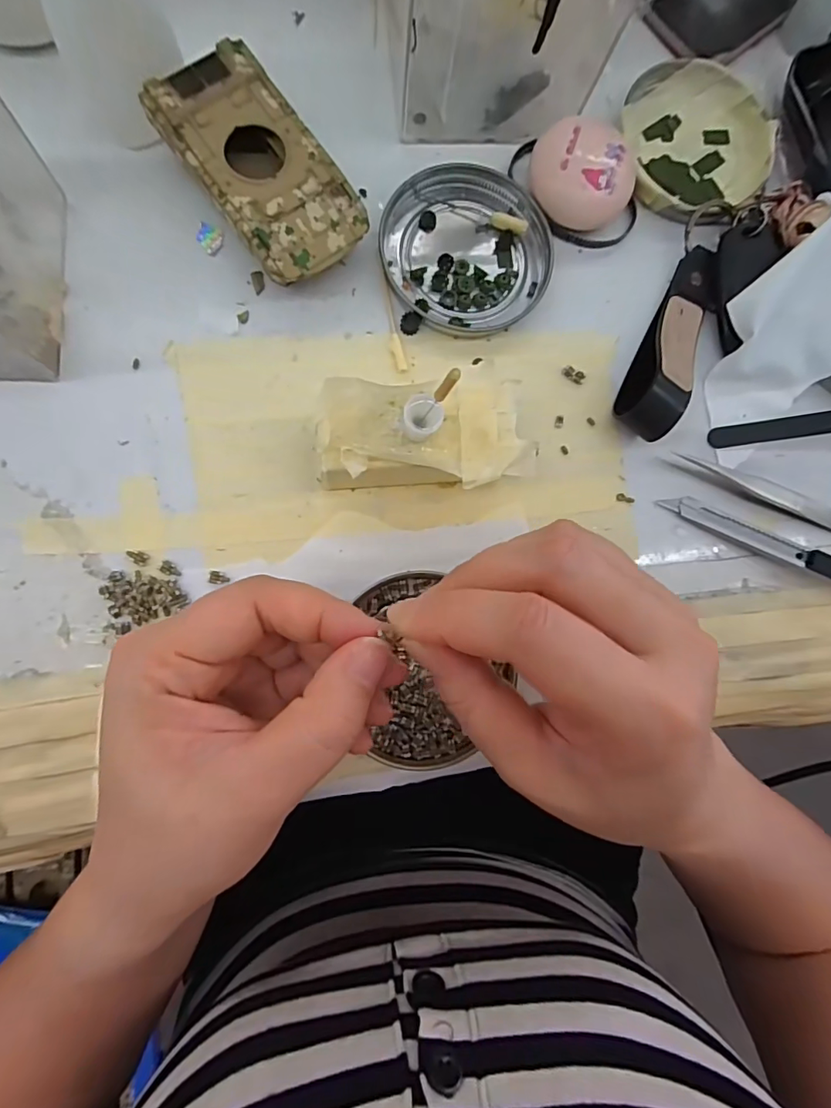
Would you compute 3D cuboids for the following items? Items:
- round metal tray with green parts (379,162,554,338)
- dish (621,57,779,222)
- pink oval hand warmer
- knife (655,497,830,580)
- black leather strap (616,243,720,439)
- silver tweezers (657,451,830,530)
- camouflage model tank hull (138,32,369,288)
[{"bbox_3d":[0.024,-0.142,0.236,0.074,0.008,0.077,1,85,-6],"label":"round metal tray with green parts"},{"bbox_3d":[0.141,-0.204,0.252,0.074,0.014,0.081,1,85,-6],"label":"dish"},{"bbox_3d":[0.077,-0.175,0.236,0.044,0.023,0.057,-31,89,-8],"label":"pink oval hand warmer"},{"bbox_3d":[0.180,0.000,0.236,0.131,0.014,0.010,26,83,-4],"label":"knife"},{"bbox_3d":[0.122,-0.101,0.233,0.023,0.027,0.101,26,83,-4],"label":"black leather strap"},{"bbox_3d":[0.178,-0.025,0.243,0.121,0.007,0.010,19,84,-5],"label":"silver tweezers"},{"bbox_3d":[-0.066,-0.160,0.219,0.050,0.025,0.095,-37,90,-8],"label":"camouflage model tank hull"}]

